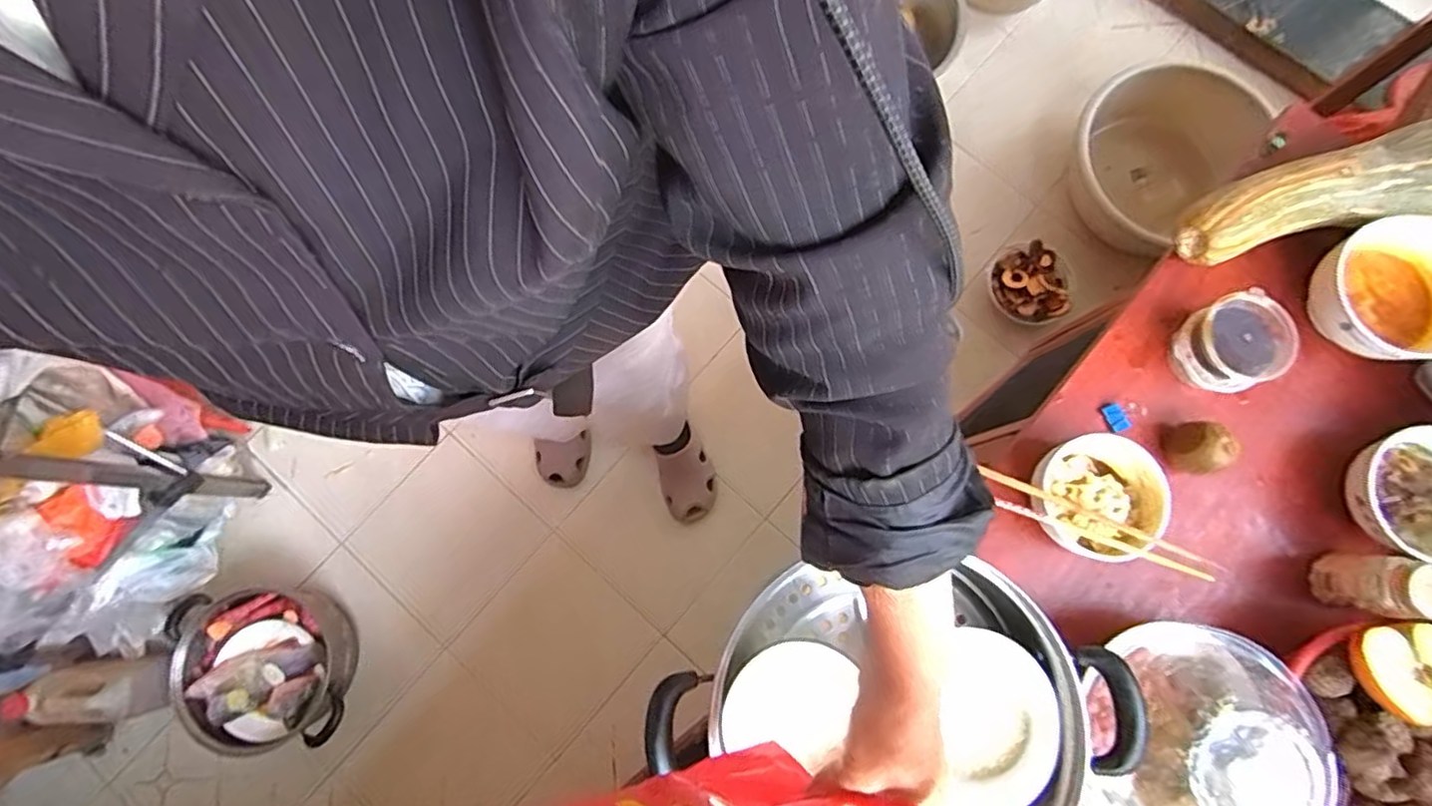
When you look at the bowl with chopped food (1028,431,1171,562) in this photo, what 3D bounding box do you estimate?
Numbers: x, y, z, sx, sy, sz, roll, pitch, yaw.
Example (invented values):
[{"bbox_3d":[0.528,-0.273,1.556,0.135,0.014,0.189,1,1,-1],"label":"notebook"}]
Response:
[{"bbox_3d":[0.333,0.085,0.591,0.106,0.061,0.097,0,79,1],"label":"bowl with chopped food"}]

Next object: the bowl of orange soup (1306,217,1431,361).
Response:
[{"bbox_3d":[0.613,-0.096,0.614,0.117,0.064,0.127,8,80,2],"label":"bowl of orange soup"}]

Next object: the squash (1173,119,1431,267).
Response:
[{"bbox_3d":[0.566,-0.176,0.602,0.257,0.094,0.118,-16,80,-2],"label":"squash"}]

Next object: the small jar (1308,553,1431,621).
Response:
[{"bbox_3d":[0.557,0.150,0.553,0.050,0.092,0.049,-2,79,1],"label":"small jar"}]

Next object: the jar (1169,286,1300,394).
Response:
[{"bbox_3d":[0.461,-0.052,0.606,0.073,0.066,0.076,0,79,1],"label":"jar"}]

